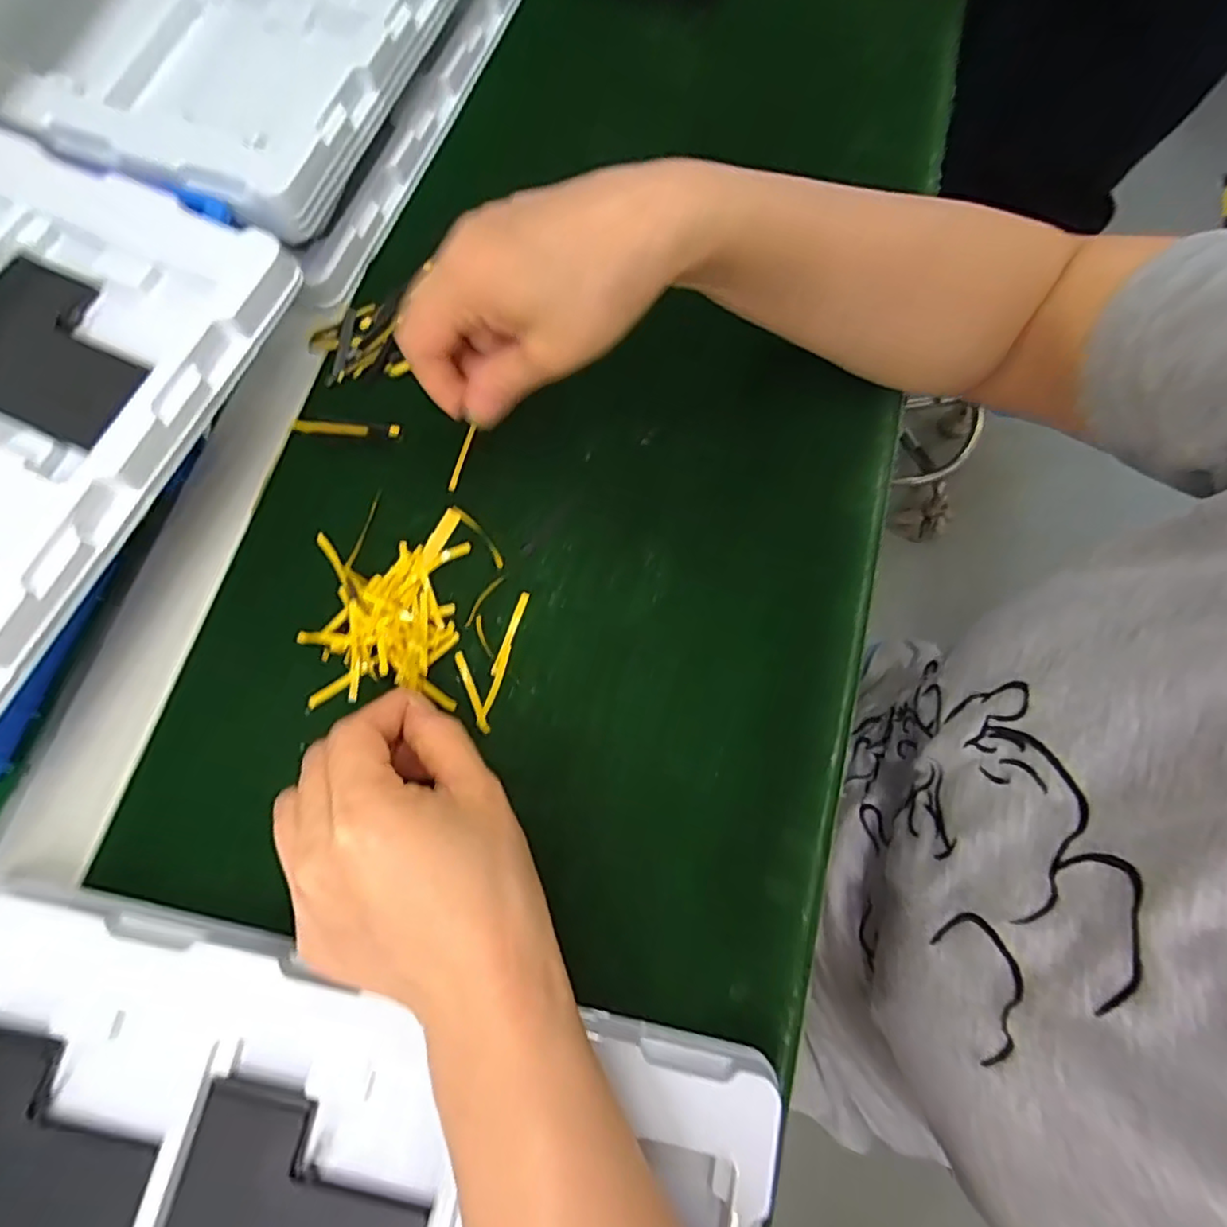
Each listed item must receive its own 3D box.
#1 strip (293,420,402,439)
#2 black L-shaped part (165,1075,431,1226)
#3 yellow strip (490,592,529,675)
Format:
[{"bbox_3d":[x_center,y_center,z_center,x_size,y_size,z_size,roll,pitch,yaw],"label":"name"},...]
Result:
[{"bbox_3d":[-0.134,-0.093,0.314,0.055,0.005,0.008,4,75,0],"label":"strip"},{"bbox_3d":[-0.111,0.212,0.223,0.088,0.005,0.063,13,75,2],"label":"black L-shaped part"},{"bbox_3d":[-0.048,0.009,0.290,0.004,0.004,0.040,18,75,4],"label":"yellow strip"}]

